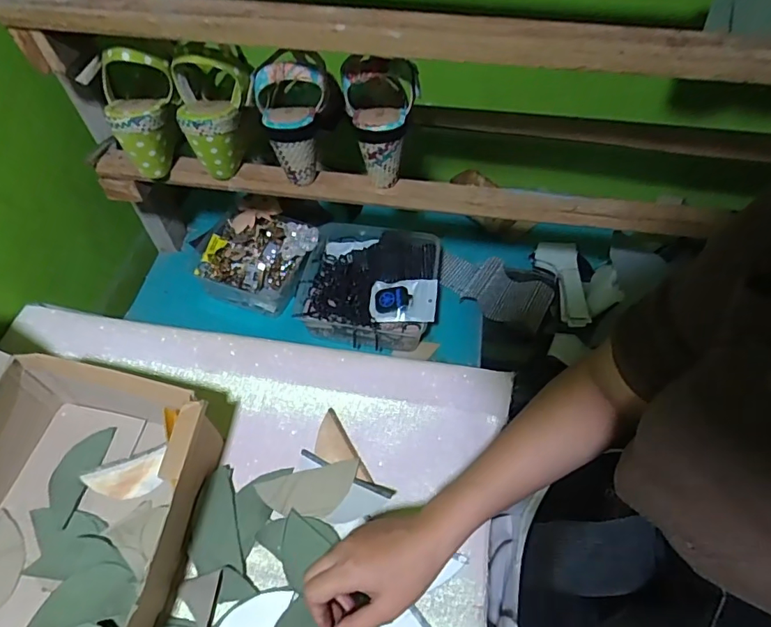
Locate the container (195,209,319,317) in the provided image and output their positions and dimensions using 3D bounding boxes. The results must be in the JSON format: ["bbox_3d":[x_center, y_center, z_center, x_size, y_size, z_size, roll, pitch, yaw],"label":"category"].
[{"bbox_3d":[-0.206,-0.091,0.814,0.175,0.072,0.148,16,57,10],"label":"container"}]

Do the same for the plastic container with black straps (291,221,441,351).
[{"bbox_3d":[-0.027,-0.052,0.788,0.211,0.078,0.202,8,56,5],"label":"plastic container with black straps"}]

